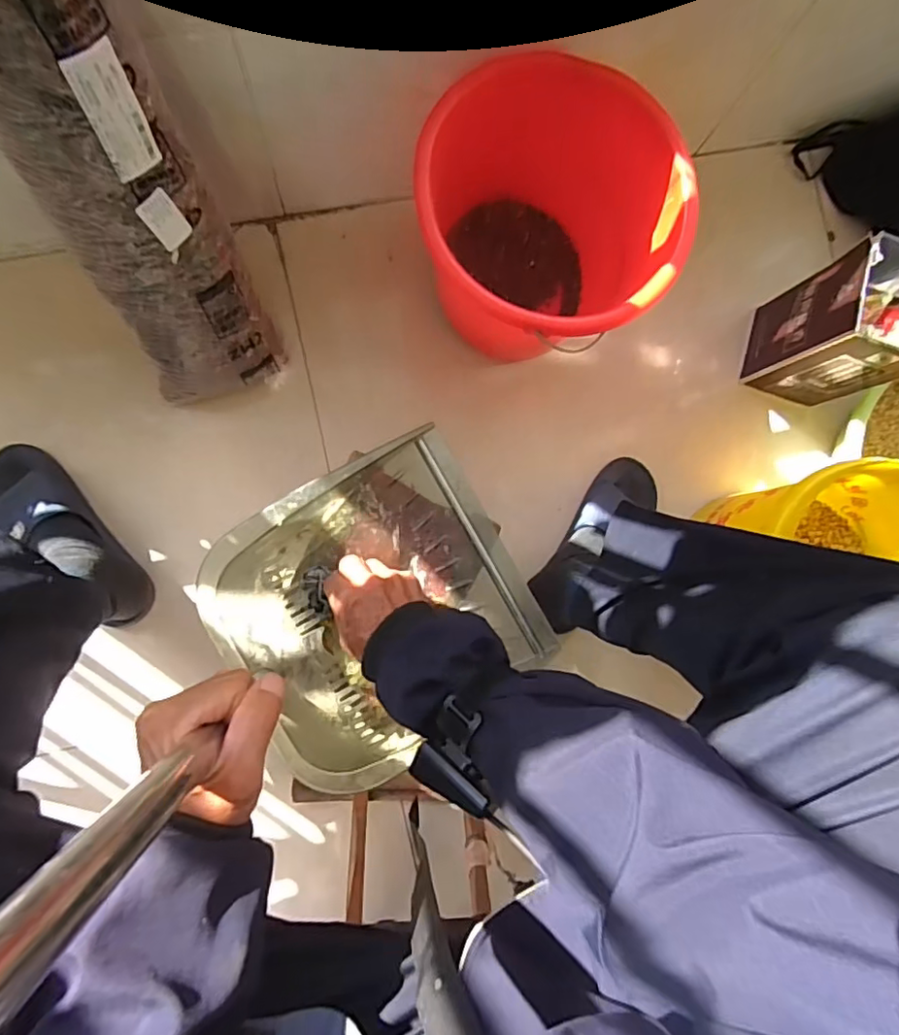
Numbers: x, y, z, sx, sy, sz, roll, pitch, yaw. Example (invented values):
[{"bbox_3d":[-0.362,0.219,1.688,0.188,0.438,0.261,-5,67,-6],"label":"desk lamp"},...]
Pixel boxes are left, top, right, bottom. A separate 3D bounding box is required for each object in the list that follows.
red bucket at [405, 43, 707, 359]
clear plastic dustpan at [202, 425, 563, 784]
[{"bbox_3d":[0.100,-0.316,0.672,0.268,0.230,0.259,0,88,-7],"label":"red bucket"},{"bbox_3d":[-0.060,0.076,0.537,0.256,0.114,0.243,-31,96,-6],"label":"clear plastic dustpan"}]

